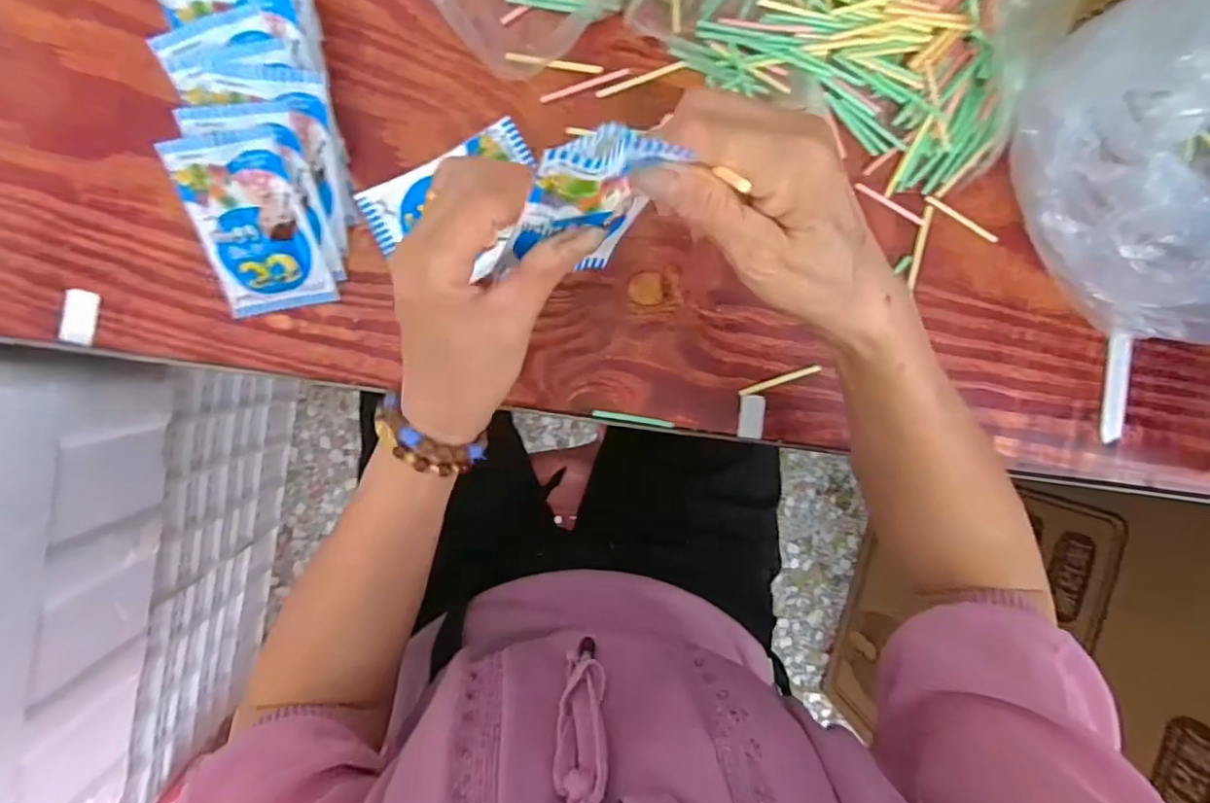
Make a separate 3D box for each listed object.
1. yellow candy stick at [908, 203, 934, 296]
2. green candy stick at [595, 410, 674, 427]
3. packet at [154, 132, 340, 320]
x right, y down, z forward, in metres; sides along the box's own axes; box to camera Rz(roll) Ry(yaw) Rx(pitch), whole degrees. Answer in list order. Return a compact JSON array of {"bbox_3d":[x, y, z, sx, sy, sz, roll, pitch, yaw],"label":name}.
[{"bbox_3d":[0.227,-0.112,0.424,0.007,0.005,0.060,11,95,-8],"label":"yellow candy stick"},{"bbox_3d":[0.020,0.012,0.412,0.058,0.004,0.005,10,95,-8],"label":"green candy stick"},{"bbox_3d":[-0.209,-0.103,0.350,0.063,0.010,0.102,-10,122,-4],"label":"packet"}]

